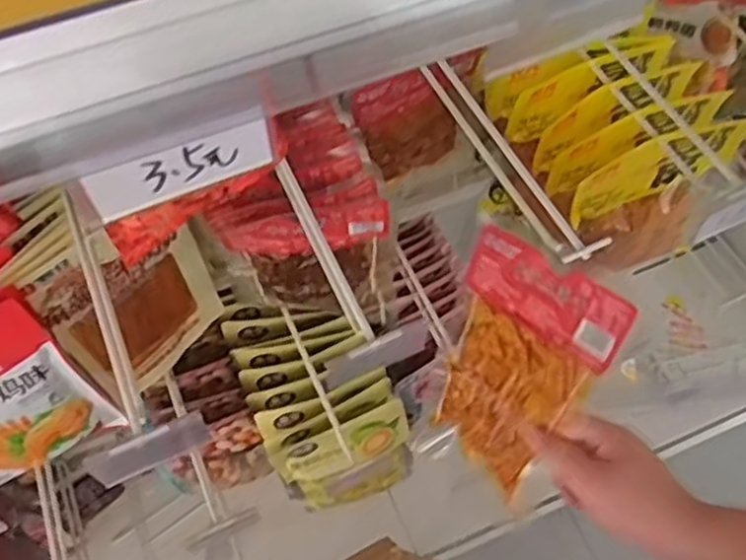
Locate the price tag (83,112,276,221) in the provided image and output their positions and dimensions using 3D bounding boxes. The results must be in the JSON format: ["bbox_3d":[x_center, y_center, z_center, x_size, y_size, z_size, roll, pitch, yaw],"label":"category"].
[{"bbox_3d":[-0.073,-0.044,0.289,0.072,0.023,0.005,-23,65,-12],"label":"price tag"}]

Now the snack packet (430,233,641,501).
[{"bbox_3d":[0.119,0.067,0.628,0.145,0.024,0.182,37,109,38],"label":"snack packet"}]

